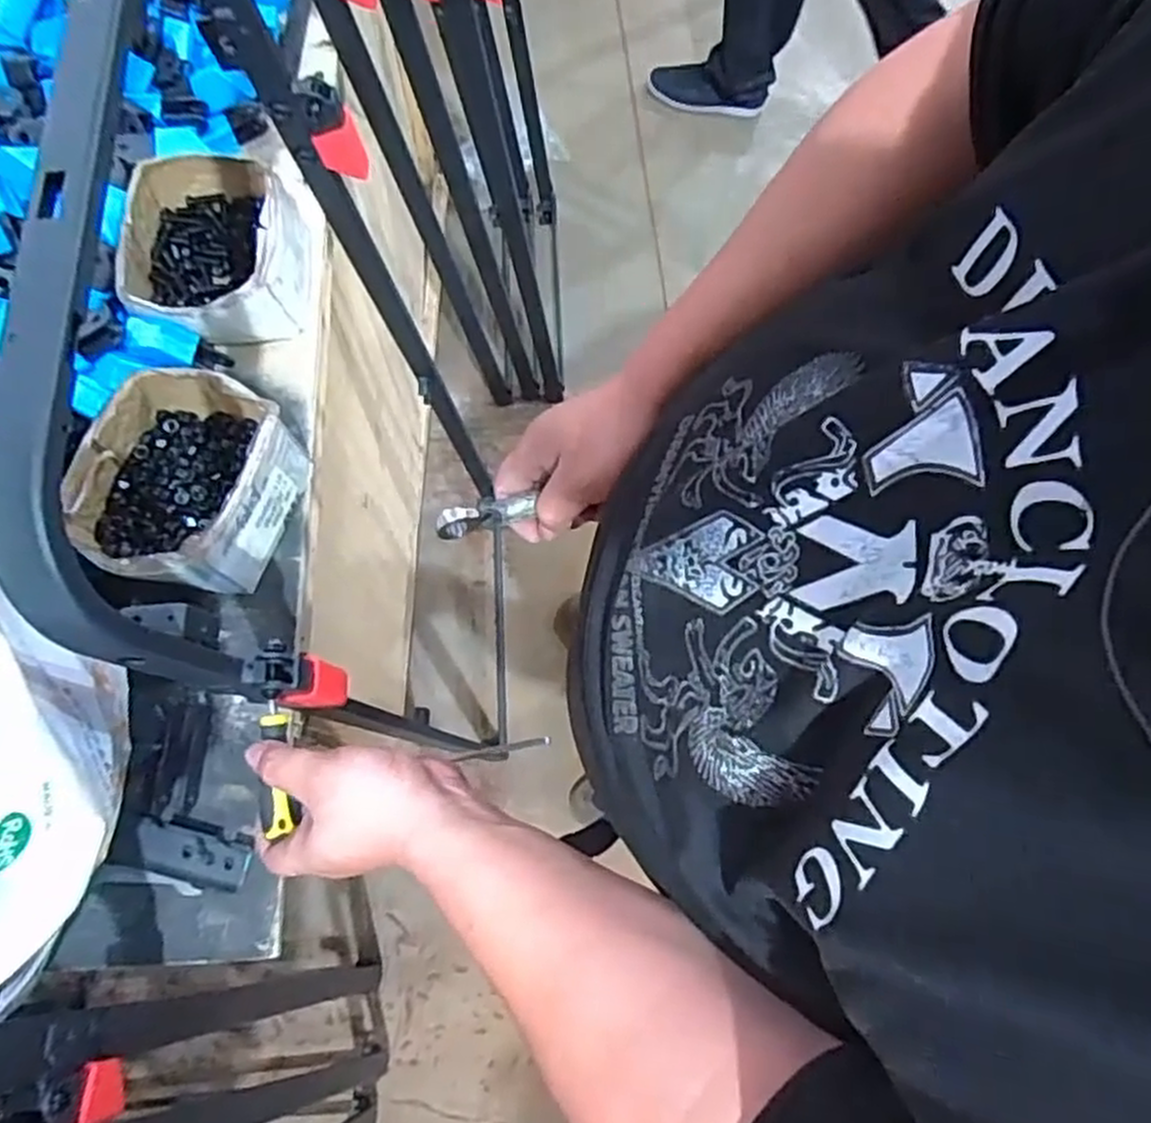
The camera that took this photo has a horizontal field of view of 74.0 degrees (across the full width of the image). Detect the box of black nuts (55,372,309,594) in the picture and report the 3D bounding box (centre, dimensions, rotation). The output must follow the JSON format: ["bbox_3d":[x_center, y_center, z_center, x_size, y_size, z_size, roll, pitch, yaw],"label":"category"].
[{"bbox_3d":[-0.312,-0.072,0.632,0.150,0.084,0.195,23,72,6],"label":"box of black nuts"}]

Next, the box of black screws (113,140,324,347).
[{"bbox_3d":[-0.329,-0.277,0.708,0.154,0.078,0.168,-5,71,-4],"label":"box of black screws"}]

